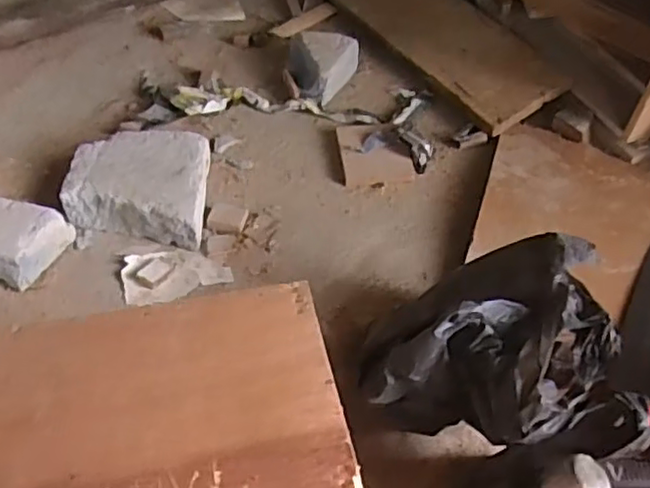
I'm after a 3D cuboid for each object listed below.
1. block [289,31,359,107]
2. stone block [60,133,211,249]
[{"bbox_3d":[-0.003,-0.323,1.195,0.129,0.062,0.150,3,52,-2],"label":"block"},{"bbox_3d":[-0.274,-0.098,0.999,0.220,0.069,0.186,11,52,4],"label":"stone block"}]

